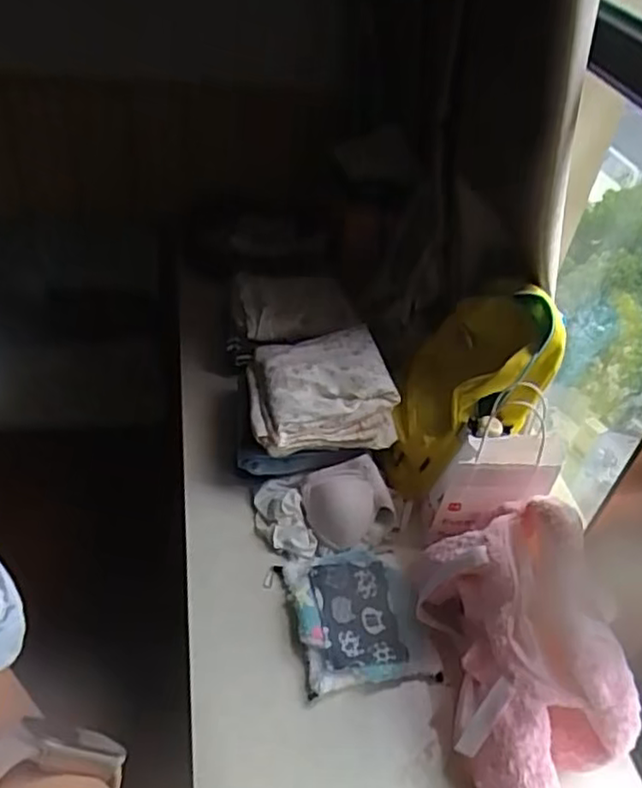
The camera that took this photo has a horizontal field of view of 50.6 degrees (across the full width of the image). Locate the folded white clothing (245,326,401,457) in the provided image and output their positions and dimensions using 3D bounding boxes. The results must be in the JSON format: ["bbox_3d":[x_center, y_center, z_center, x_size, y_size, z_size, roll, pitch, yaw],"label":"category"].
[{"bbox_3d":[-0.009,-0.022,1.233,0.241,0.095,0.261,-2,43,-11],"label":"folded white clothing"}]

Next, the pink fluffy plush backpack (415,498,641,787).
[{"bbox_3d":[0.267,0.344,0.909,0.182,0.225,0.371,-2,42,-11],"label":"pink fluffy plush backpack"}]

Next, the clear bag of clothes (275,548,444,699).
[{"bbox_3d":[0.056,0.337,1.036,0.196,0.031,0.214,-1,42,-10],"label":"clear bag of clothes"}]

